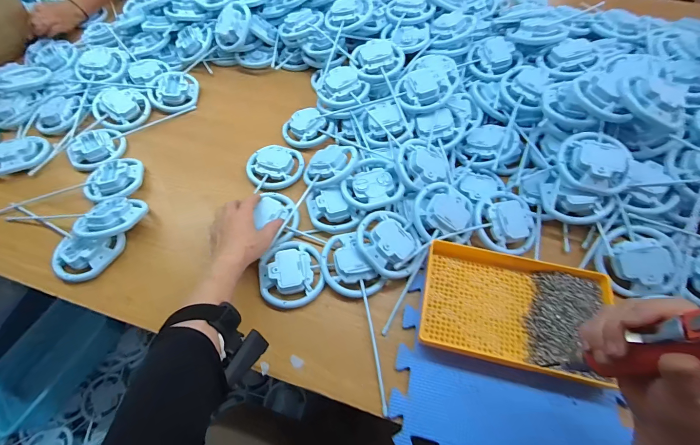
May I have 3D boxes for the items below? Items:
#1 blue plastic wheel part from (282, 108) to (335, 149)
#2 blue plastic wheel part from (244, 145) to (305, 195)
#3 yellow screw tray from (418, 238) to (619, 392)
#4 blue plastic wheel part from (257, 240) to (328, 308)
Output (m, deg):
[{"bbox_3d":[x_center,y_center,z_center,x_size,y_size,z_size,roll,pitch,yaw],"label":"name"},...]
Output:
[{"bbox_3d":[-0.081,-0.188,0.642,0.101,0.030,0.085,-15,60,-8],"label":"blue plastic wheel part"},{"bbox_3d":[-0.136,-0.103,0.593,0.100,0.023,0.087,-14,60,-8],"label":"blue plastic wheel part"},{"bbox_3d":[0.224,0.116,0.449,0.236,0.037,0.150,12,60,8],"label":"yellow screw tray"},{"bbox_3d":[-0.088,0.075,0.486,0.092,0.029,0.097,0,59,1],"label":"blue plastic wheel part"}]

